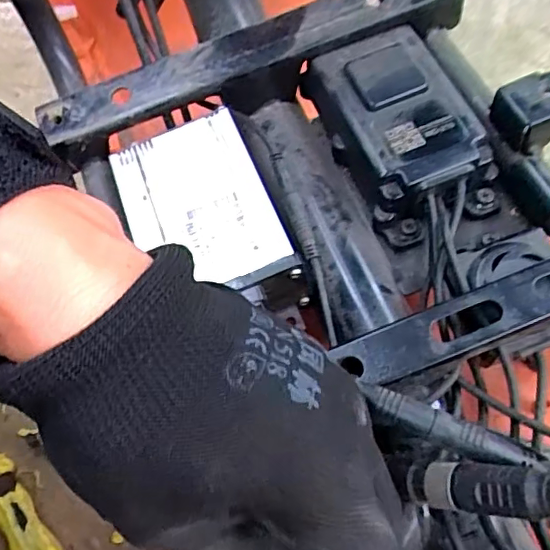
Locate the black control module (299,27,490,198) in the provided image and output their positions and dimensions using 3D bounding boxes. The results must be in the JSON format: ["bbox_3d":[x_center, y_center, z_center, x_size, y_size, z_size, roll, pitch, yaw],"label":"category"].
[{"bbox_3d":[0.059,-0.081,0.288,0.060,0.020,0.093,-18,67,-8],"label":"black control module"}]

